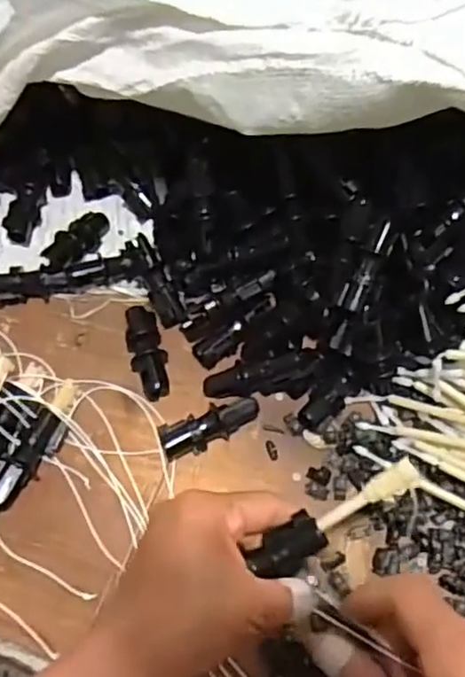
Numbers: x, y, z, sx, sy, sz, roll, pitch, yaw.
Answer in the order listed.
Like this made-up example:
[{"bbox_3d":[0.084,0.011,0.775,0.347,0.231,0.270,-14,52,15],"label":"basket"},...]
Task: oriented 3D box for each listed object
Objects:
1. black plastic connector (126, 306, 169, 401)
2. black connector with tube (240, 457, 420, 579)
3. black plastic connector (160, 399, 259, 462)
[{"bbox_3d":[-0.059,0.007,0.448,0.024,0.020,0.070,-15,67,-6],"label":"black plastic connector"},{"bbox_3d":[0.049,0.086,0.308,0.088,0.014,0.020,-32,69,5],"label":"black connector with tube"},{"bbox_3d":[-0.015,0.058,0.423,0.066,0.023,0.022,-24,68,-9],"label":"black plastic connector"}]

